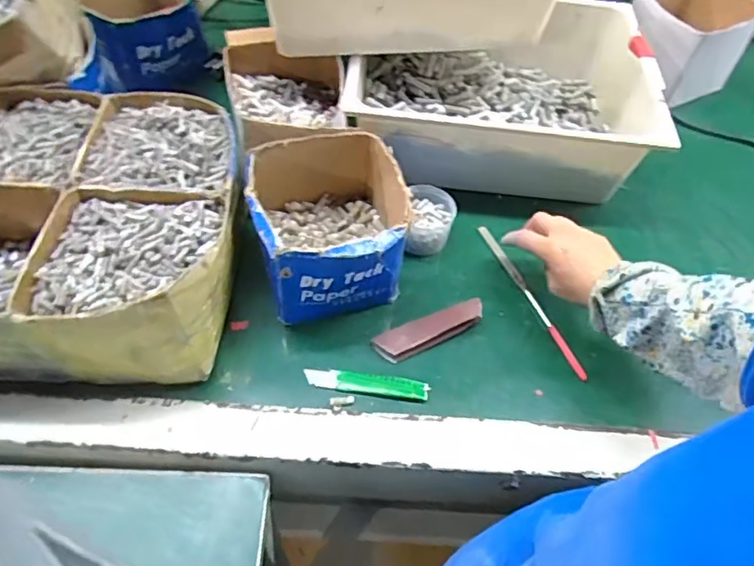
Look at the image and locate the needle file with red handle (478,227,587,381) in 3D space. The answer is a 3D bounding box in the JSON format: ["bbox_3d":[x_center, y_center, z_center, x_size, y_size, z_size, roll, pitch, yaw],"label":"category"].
[{"bbox_3d":[0.164,0.014,0.619,0.012,0.009,0.208,-17,57,-16],"label":"needle file with red handle"}]

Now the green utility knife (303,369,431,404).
[{"bbox_3d":[-0.010,0.095,0.549,0.116,0.011,0.022,9,56,3],"label":"green utility knife"}]

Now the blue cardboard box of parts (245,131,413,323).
[{"bbox_3d":[-0.049,-0.053,0.582,0.141,0.120,0.147,-15,58,-13],"label":"blue cardboard box of parts"}]

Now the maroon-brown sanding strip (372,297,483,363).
[{"bbox_3d":[0.054,0.045,0.575,0.115,0.009,0.034,-22,62,-9],"label":"maroon-brown sanding strip"}]

